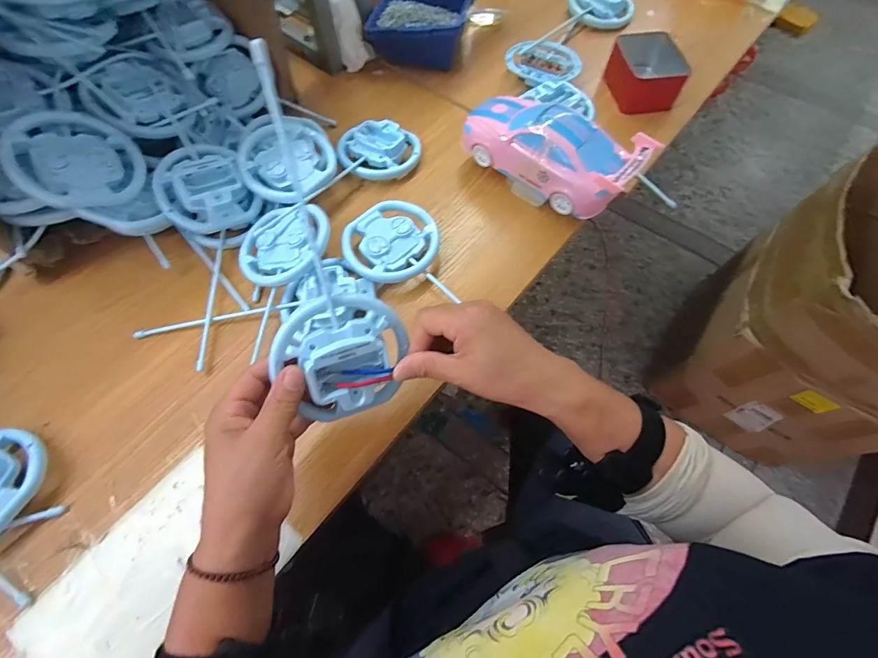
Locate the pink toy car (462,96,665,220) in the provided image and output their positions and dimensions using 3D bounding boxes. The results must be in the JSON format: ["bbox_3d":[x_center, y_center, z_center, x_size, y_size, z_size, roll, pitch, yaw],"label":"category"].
[{"bbox_3d":[0.121,-0.196,0.443,0.194,0.084,0.081,37,71,15],"label":"pink toy car"}]

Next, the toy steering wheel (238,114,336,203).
[{"bbox_3d":[-0.173,-0.195,0.460,0.102,0.047,0.113,-15,66,-7],"label":"toy steering wheel"}]

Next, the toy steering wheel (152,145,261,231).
[{"bbox_3d":[-0.259,-0.157,0.438,0.096,0.034,0.096,-30,93,-20],"label":"toy steering wheel"}]

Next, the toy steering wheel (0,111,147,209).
[{"bbox_3d":[-0.360,-0.171,0.392,0.103,0.017,0.101,13,67,-32],"label":"toy steering wheel"}]

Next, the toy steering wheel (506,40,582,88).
[{"bbox_3d":[0.145,-0.375,0.551,0.088,0.012,0.103,-42,72,-17],"label":"toy steering wheel"}]

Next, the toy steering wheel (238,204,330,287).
[{"bbox_3d":[-0.169,-0.091,0.434,0.101,0.020,0.101,-6,70,16],"label":"toy steering wheel"}]

